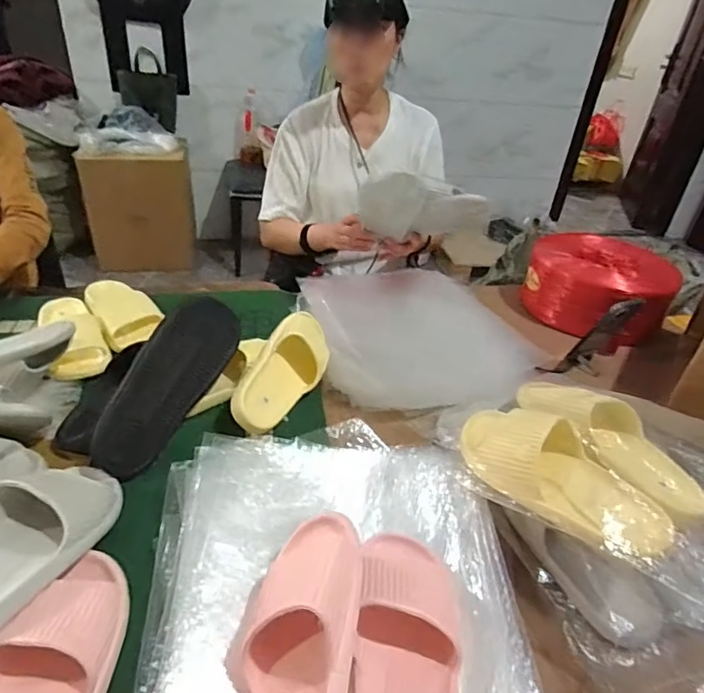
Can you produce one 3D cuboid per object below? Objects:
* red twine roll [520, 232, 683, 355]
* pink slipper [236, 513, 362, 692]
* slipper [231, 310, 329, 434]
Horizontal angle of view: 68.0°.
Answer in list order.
[{"bbox_3d":[0.504,-0.121,1.082,0.259,0.150,0.276,4,35,-3],"label":"red twine roll"},{"bbox_3d":[-0.045,0.257,0.425,0.095,0.075,0.253,4,48,-2],"label":"pink slipper"},{"bbox_3d":[-0.102,0.037,0.815,0.101,0.073,0.247,47,49,-18],"label":"slipper"}]

